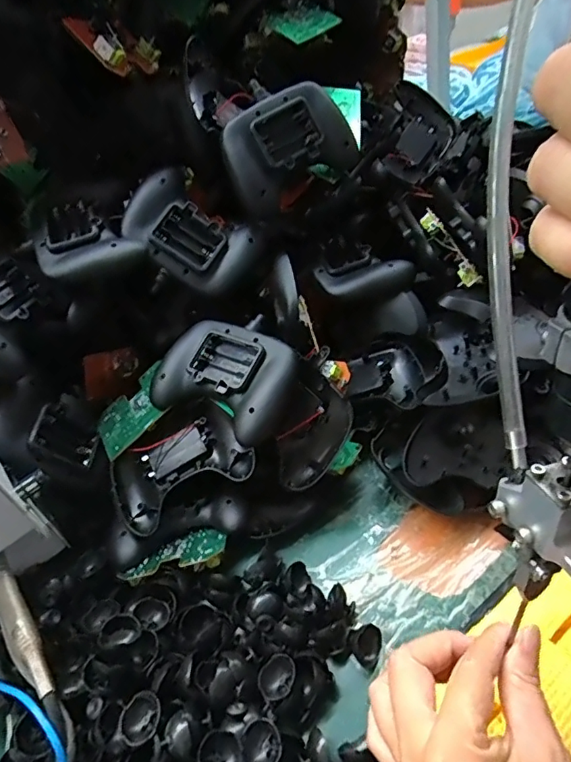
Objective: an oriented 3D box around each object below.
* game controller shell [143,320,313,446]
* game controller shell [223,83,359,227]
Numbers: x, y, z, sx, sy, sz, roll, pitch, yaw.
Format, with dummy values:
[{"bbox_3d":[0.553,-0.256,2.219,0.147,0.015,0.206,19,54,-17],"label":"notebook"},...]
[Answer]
[{"bbox_3d":[-0.046,-0.003,0.411,0.115,0.034,0.085,14,50,26],"label":"game controller shell"},{"bbox_3d":[0.002,-0.201,0.446,0.111,0.090,0.033,-35,18,-10],"label":"game controller shell"}]

